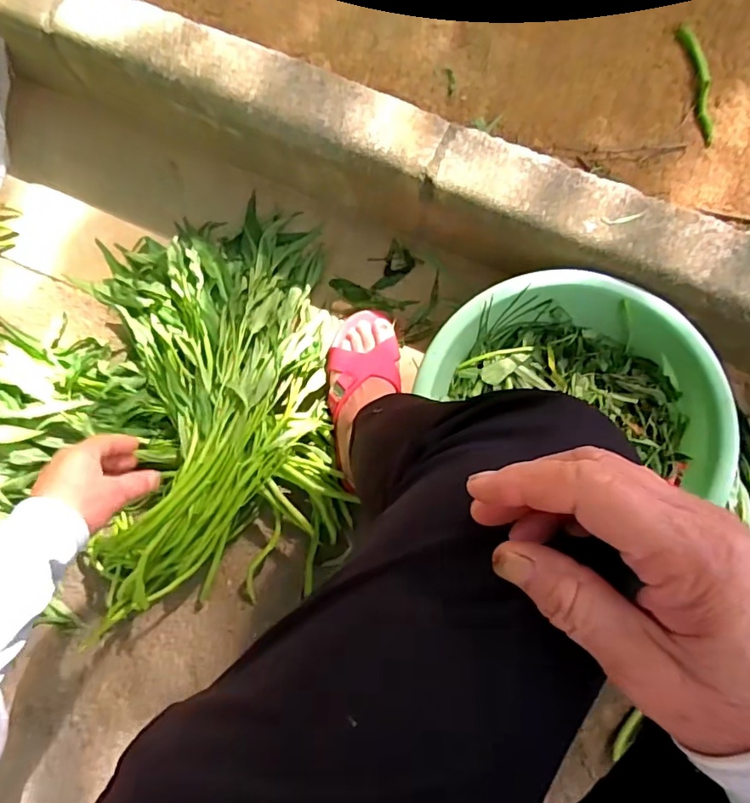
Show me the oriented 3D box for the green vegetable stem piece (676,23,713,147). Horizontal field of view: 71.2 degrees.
[{"bbox_3d":[0.415,-0.408,0.670,0.020,0.016,0.164,-8,81,0],"label":"green vegetable stem piece"}]

